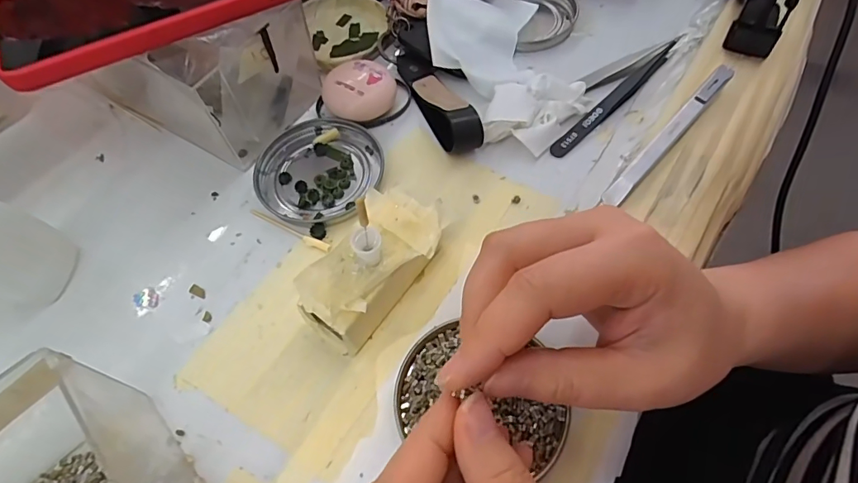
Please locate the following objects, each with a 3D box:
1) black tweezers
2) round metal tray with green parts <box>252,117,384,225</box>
[{"bbox_3d":[0.124,-0.094,0.315,0.121,0.006,0.011,-41,84,-15],"label":"black tweezers"},{"bbox_3d":[-0.071,-0.046,0.300,0.077,0.008,0.076,-1,60,3],"label":"round metal tray with green parts"}]

